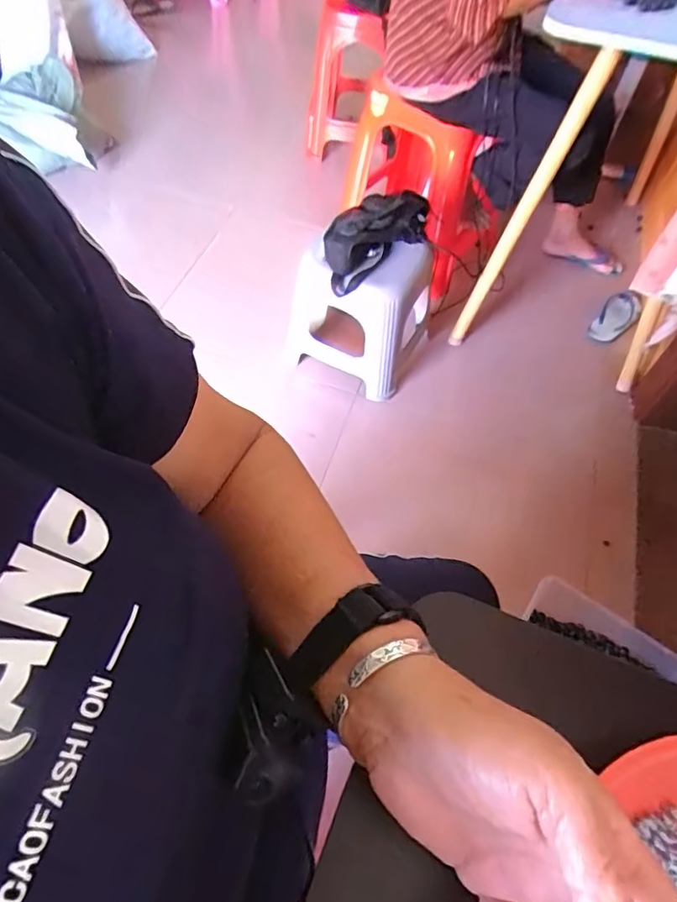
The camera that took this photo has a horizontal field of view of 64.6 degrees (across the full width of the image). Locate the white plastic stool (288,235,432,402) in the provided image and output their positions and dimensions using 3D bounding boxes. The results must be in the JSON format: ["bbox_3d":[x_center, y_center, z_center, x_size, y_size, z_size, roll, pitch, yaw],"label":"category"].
[{"bbox_3d":[0.048,-0.350,1.346,0.300,0.329,0.243,25,60,12],"label":"white plastic stool"}]

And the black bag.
[{"bbox_3d":[0.081,-0.483,1.213,0.159,0.103,0.298,36,63,18],"label":"black bag"}]

